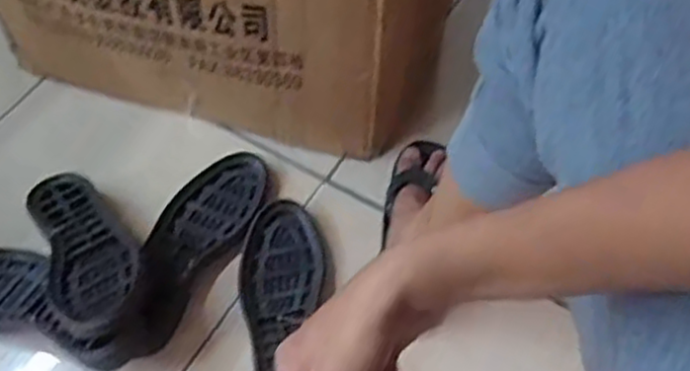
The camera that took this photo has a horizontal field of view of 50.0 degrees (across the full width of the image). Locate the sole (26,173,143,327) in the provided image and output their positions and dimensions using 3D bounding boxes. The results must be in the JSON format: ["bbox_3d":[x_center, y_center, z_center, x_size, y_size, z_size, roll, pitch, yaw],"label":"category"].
[{"bbox_3d":[-0.277,0.061,0.785,0.093,0.024,0.250,-30,42,-15],"label":"sole"}]

